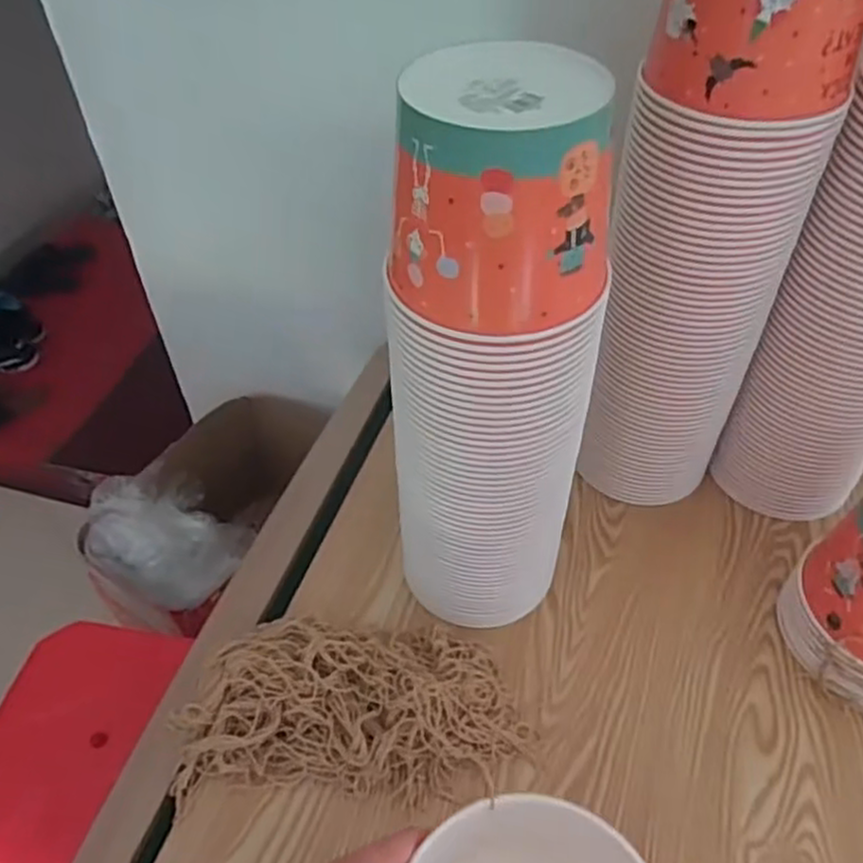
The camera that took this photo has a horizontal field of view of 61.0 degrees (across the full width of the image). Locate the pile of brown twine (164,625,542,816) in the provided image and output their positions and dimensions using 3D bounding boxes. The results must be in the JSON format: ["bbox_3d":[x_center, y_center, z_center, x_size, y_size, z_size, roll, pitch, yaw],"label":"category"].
[{"bbox_3d":[-0.069,0.247,0.676,0.309,0.066,0.153,0,48,1],"label":"pile of brown twine"}]

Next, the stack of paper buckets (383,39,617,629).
[{"bbox_3d":[0.050,-0.029,0.607,0.150,0.487,0.148,10,48,10],"label":"stack of paper buckets"}]

